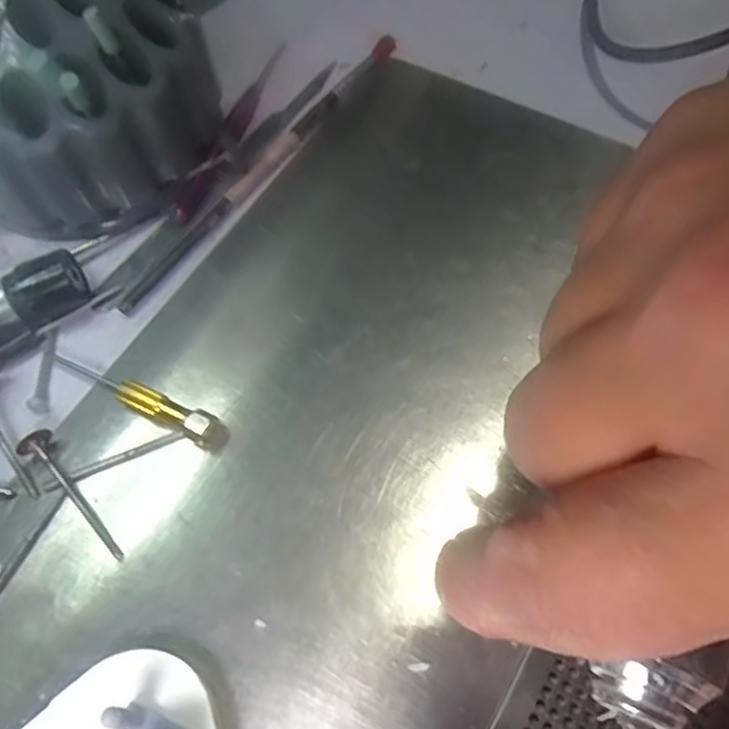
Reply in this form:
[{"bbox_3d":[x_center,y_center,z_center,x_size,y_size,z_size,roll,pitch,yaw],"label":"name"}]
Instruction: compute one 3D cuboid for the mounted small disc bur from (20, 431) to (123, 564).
[{"bbox_3d":[-0.084,0.038,0.197,0.009,0.007,0.048,-41,68,-16],"label":"mounted small disc bur"}]

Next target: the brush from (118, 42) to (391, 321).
[{"bbox_3d":[-0.035,-0.077,0.254,0.009,0.008,0.156,33,70,18],"label":"brush"}]

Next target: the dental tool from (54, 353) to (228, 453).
[{"bbox_3d":[-0.071,0.011,0.210,0.063,0.012,0.010,23,67,14],"label":"dental tool"}]

